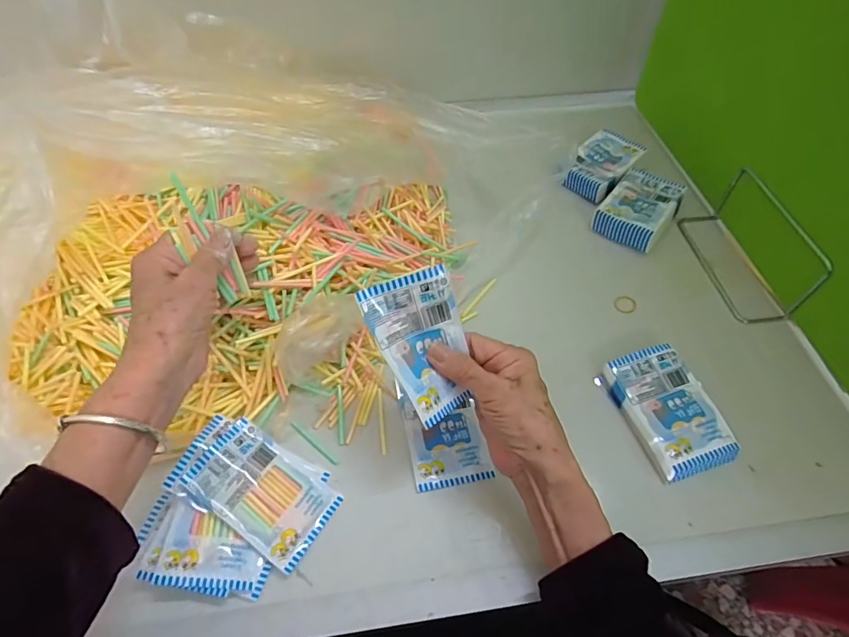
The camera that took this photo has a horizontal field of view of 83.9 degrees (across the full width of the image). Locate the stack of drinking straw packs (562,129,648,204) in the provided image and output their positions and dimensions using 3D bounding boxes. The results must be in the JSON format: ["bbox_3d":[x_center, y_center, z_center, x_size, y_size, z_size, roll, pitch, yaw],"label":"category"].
[{"bbox_3d":[0.218,-0.191,0.588,0.066,0.021,0.118,35,61,20],"label":"stack of drinking straw packs"}]

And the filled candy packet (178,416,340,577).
[{"bbox_3d":[-0.120,0.130,0.358,0.102,0.008,0.063,41,54,1],"label":"filled candy packet"}]

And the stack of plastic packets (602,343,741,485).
[{"bbox_3d":[0.210,0.081,0.414,0.069,0.026,0.110,-16,60,-10],"label":"stack of plastic packets"}]

